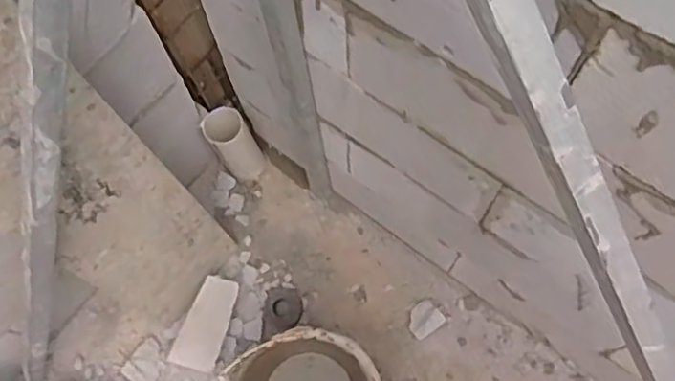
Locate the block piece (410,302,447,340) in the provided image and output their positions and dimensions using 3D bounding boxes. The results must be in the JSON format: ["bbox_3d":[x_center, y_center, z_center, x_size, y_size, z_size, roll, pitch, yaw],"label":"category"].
[{"bbox_3d":[0.195,0.282,1.404,0.084,0.037,0.072,-38,74,-11],"label":"block piece"}]

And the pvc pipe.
[{"bbox_3d":[-0.231,-0.100,1.438,0.098,0.228,0.103,0,71,1],"label":"pvc pipe"}]

